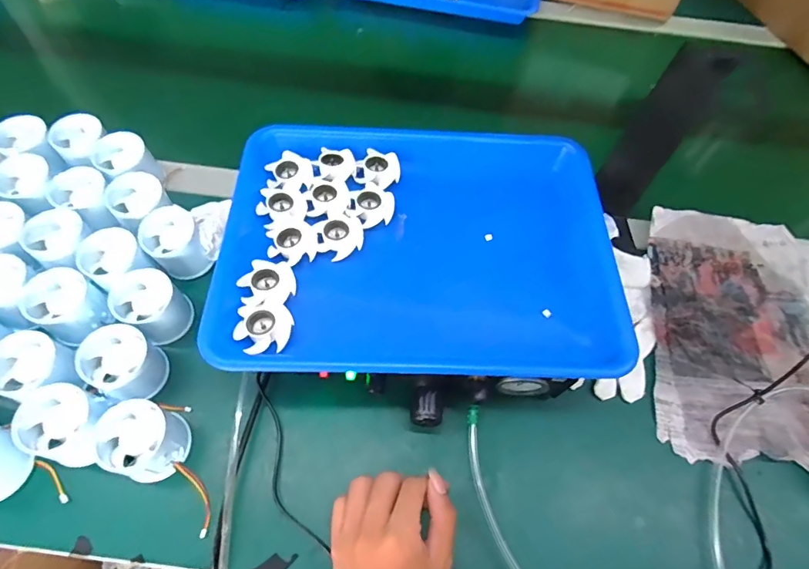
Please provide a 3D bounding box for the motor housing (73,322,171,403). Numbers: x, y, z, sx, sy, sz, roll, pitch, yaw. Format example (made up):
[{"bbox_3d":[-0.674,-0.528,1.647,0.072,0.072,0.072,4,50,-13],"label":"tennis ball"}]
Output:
[{"bbox_3d":[-0.236,0.067,0.381,0.057,0.044,0.051,33,63,14],"label":"motor housing"}]

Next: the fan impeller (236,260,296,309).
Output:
[{"bbox_3d":[-0.113,-0.002,0.371,0.044,0.011,0.038,-20,64,-15],"label":"fan impeller"}]

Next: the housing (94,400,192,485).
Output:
[{"bbox_3d":[-0.204,0.123,0.355,0.053,0.048,0.053,2,60,-3],"label":"housing"}]

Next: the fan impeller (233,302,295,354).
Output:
[{"bbox_3d":[-0.110,0.032,0.355,0.041,0.011,0.041,-2,61,-5],"label":"fan impeller"}]

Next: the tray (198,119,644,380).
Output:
[{"bbox_3d":[0.014,-0.045,0.408,0.332,0.036,0.257,2,60,-3],"label":"tray"}]

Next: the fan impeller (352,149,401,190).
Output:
[{"bbox_3d":[-0.027,-0.113,0.442,0.045,0.014,0.039,6,60,-1],"label":"fan impeller"}]

